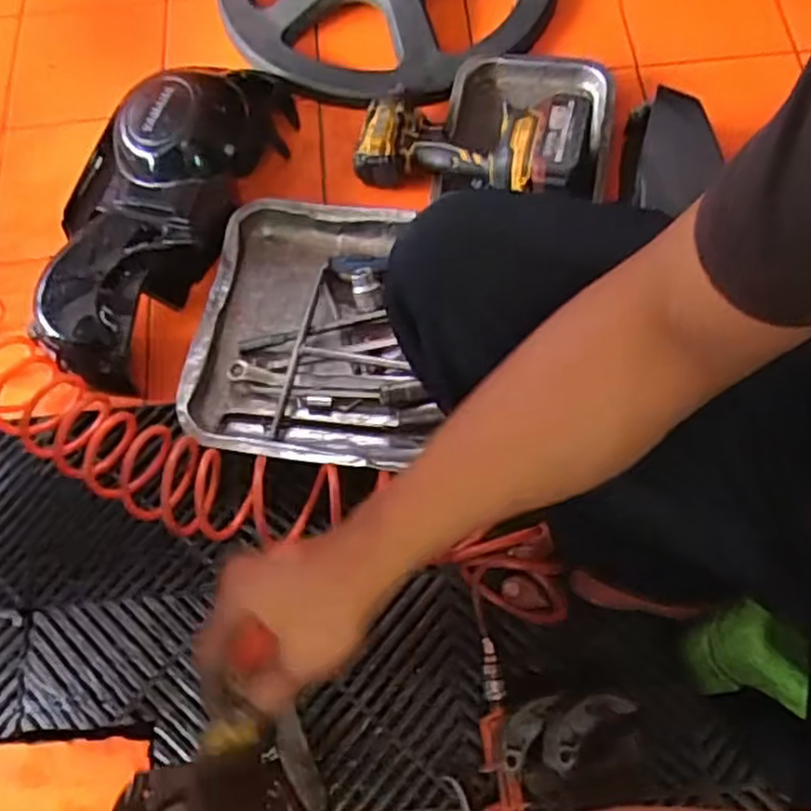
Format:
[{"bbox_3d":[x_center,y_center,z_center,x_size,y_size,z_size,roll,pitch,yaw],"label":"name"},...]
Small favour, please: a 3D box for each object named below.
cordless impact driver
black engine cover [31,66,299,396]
[{"bbox_3d":[0.074,-0.292,0.825,0.249,0.087,0.122,14,70,8],"label":"cordless impact driver"},{"bbox_3d":[-0.273,-0.229,0.818,0.170,0.107,0.425,23,72,11],"label":"black engine cover"}]

